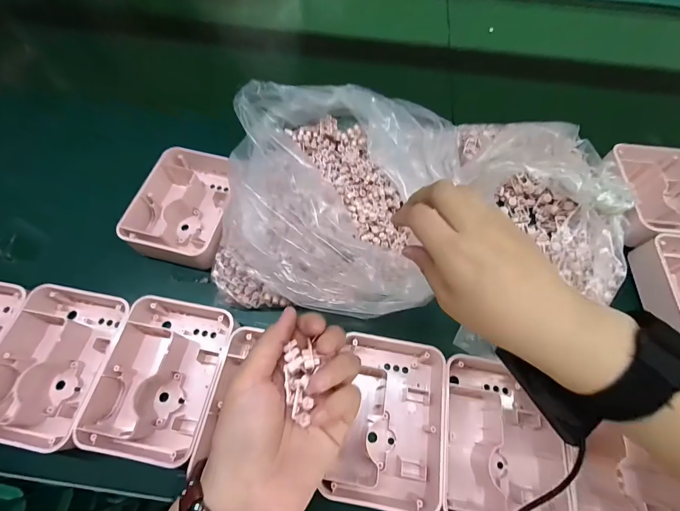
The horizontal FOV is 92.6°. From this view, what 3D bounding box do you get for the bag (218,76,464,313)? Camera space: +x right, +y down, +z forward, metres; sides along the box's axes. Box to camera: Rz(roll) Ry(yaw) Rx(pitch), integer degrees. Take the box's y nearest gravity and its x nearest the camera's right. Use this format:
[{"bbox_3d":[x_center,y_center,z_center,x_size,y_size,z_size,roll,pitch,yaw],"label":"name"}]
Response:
[{"bbox_3d":[-0.006,-0.059,0.340,0.214,0.093,0.235,8,64,3],"label":"bag"}]

